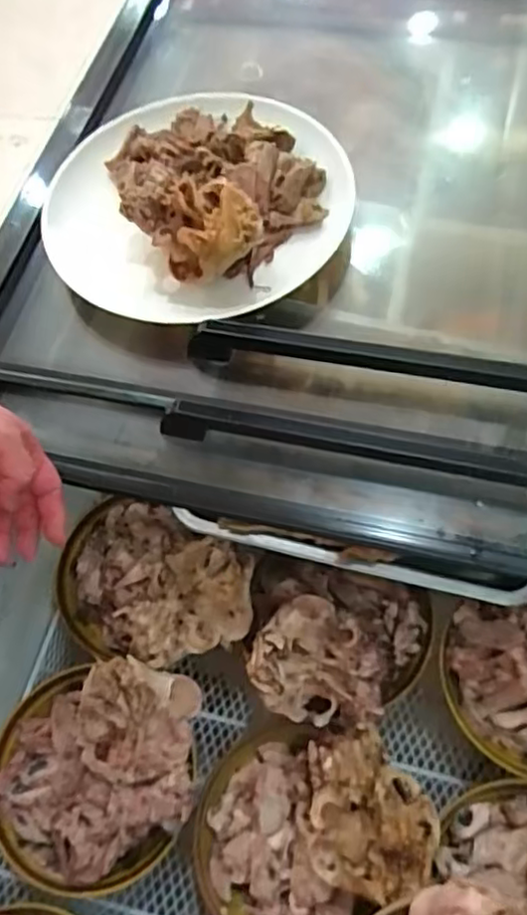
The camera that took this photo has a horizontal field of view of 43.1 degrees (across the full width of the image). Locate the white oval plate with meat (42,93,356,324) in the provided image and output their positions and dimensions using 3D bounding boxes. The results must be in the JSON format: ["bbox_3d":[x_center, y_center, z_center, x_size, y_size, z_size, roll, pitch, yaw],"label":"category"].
[{"bbox_3d":[-0.065,-0.250,0.622,0.287,0.083,0.267,-8,65,0],"label":"white oval plate with meat"}]

